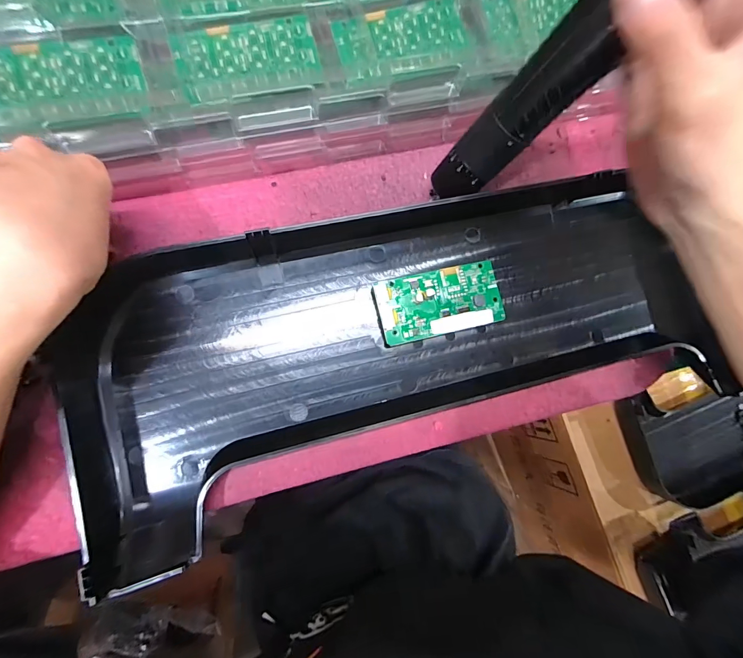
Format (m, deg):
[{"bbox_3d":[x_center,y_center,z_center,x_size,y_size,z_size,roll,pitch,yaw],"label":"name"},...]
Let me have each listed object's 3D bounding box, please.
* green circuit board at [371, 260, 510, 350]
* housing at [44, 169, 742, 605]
[{"bbox_3d":[0.052,-0.020,0.287,0.095,0.009,0.048,-13,85,-10],"label":"green circuit board"},{"bbox_3d":[0.035,-0.001,0.271,0.451,0.050,0.184,-16,91,-10],"label":"housing"}]

